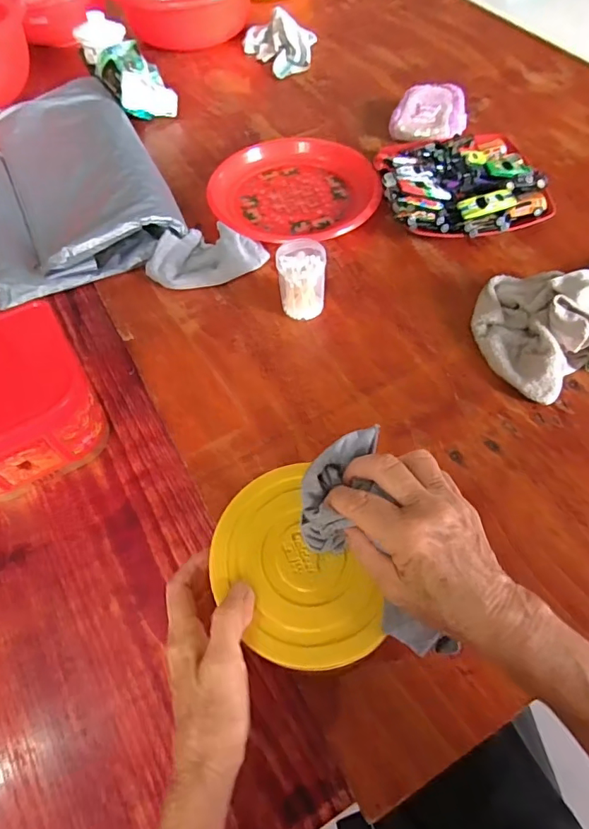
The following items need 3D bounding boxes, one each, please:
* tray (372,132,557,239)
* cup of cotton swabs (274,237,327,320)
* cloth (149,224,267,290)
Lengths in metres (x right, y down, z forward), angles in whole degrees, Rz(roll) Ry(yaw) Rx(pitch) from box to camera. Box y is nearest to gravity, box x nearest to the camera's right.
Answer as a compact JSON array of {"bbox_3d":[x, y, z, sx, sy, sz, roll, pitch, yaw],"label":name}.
[{"bbox_3d":[0.218,-0.310,0.659,0.198,0.050,0.202,-6,57,-2],"label":"tray"},{"bbox_3d":[0.008,-0.151,0.557,0.053,0.073,0.050,-1,57,1],"label":"cup of cotton swabs"},{"bbox_3d":[-0.110,-0.195,0.614,0.136,0.038,0.082,-28,61,-15],"label":"cloth"}]

